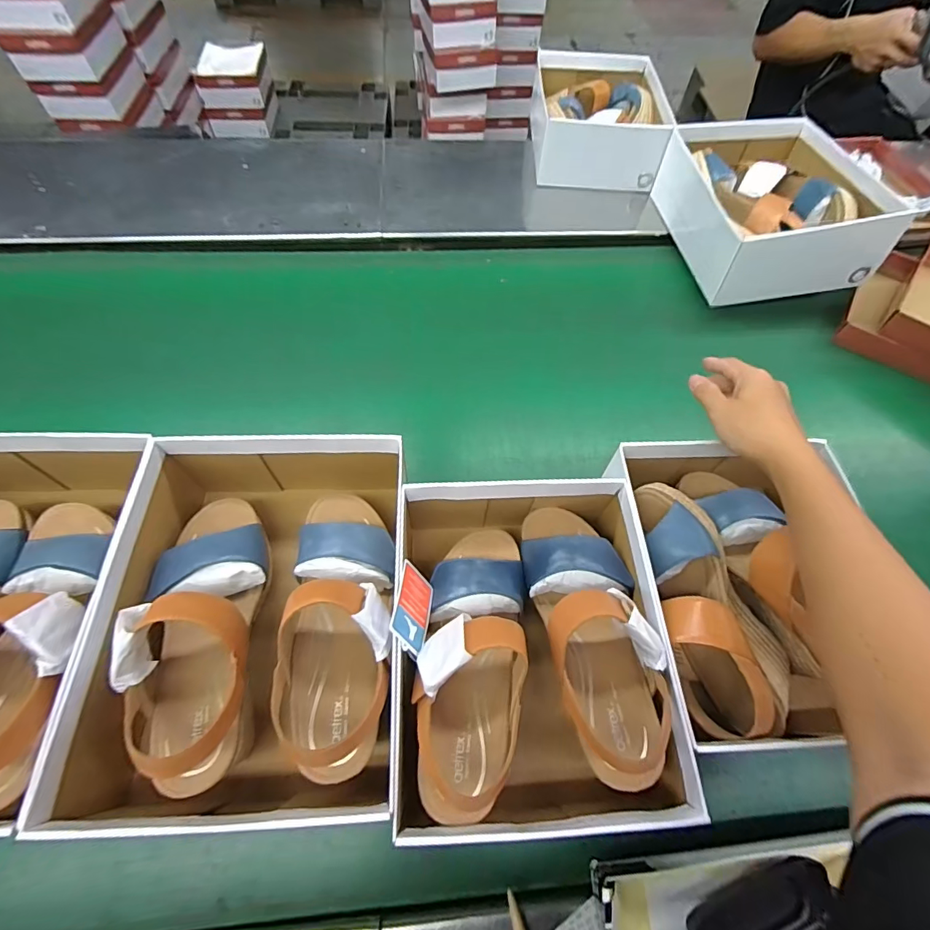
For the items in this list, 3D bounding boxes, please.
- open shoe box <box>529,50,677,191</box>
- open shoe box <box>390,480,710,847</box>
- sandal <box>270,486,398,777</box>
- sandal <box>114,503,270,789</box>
[{"bbox_3d":[0.241,-0.630,0.844,0.230,0.096,0.270,4,60,0],"label":"open shoe box"},{"bbox_3d":[0.052,0.147,0.410,0.215,0.121,0.274,-1,61,-3],"label":"open shoe box"},{"bbox_3d":[-0.107,0.116,0.385,0.091,0.081,0.236,-2,48,-4],"label":"sandal"},{"bbox_3d":[-0.221,0.125,0.384,0.093,0.085,0.240,-10,45,-8],"label":"sandal"}]

